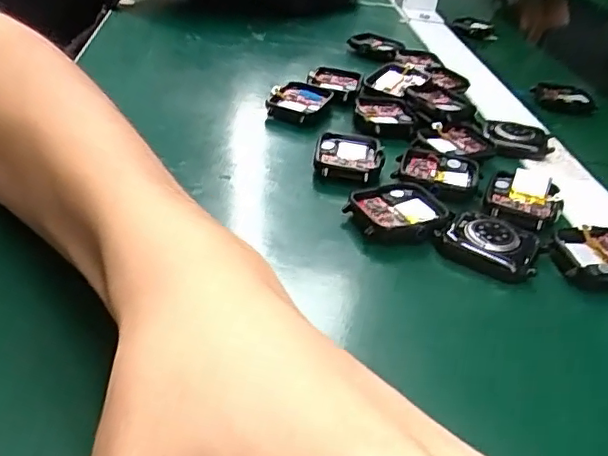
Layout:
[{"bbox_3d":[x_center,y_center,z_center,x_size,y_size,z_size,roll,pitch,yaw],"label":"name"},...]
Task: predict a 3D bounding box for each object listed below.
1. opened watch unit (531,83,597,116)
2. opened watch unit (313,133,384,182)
[{"bbox_3d":[0.207,-0.102,0.474,0.047,0.019,0.028,27,38,26],"label":"opened watch unit"},{"bbox_3d":[0.025,-0.041,0.334,0.037,0.006,0.042,10,34,3],"label":"opened watch unit"}]

